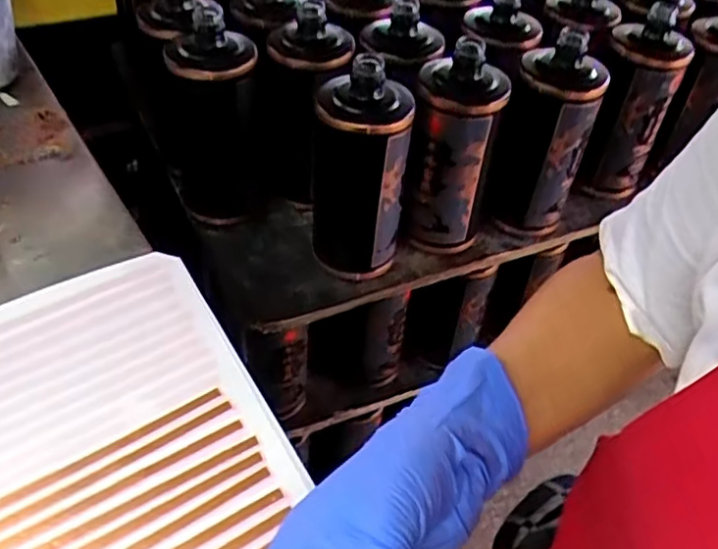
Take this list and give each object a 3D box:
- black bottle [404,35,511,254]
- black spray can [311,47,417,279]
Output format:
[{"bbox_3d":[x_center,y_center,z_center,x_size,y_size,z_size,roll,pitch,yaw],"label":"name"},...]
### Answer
[{"bbox_3d":[0.085,-0.116,0.619,0.074,0.178,0.074,10,43,4],"label":"black bottle"},{"bbox_3d":[-0.001,-0.088,0.587,0.081,0.186,0.074,8,43,2],"label":"black spray can"}]

